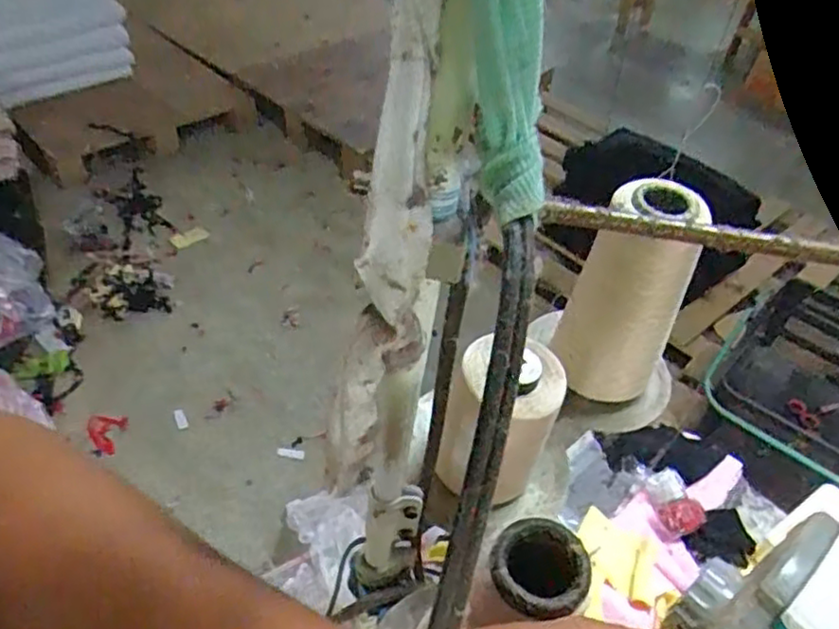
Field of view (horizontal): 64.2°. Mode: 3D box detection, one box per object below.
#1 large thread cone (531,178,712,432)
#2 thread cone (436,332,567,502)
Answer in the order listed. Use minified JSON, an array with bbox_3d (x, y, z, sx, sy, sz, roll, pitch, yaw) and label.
[{"bbox_3d":[0.151,0.003,0.481,0.092,0.182,0.070,29,47,21],"label":"large thread cone"},{"bbox_3d":[0.051,0.069,0.424,0.062,0.106,0.060,18,44,12],"label":"thread cone"}]

